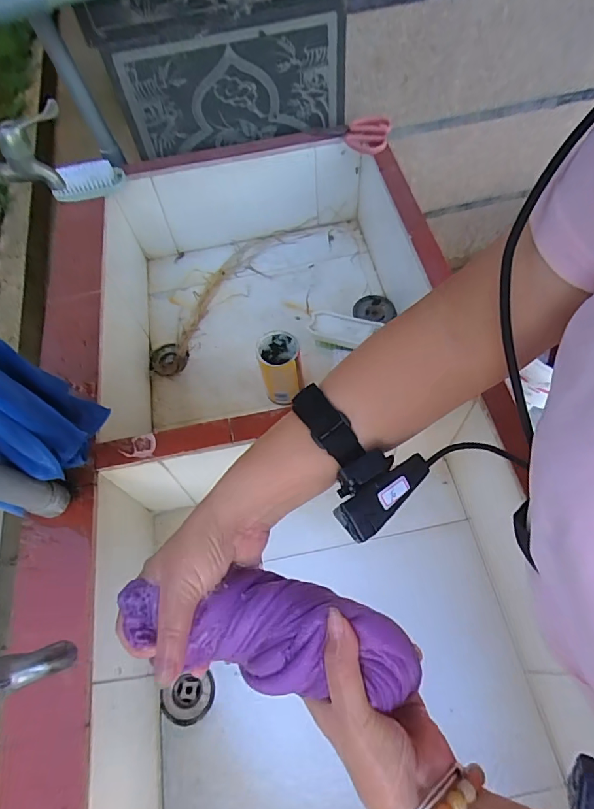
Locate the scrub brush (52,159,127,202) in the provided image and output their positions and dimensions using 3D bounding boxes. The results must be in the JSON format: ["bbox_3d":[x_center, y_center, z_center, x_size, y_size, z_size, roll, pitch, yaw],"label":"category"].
[{"bbox_3d":[-0.345,-0.371,0.741,0.112,0.045,0.049,-11,61,-3],"label":"scrub brush"}]

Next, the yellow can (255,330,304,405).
[{"bbox_3d":[-0.026,-0.053,0.719,0.066,0.106,0.076,-7,60,0],"label":"yellow can"}]

